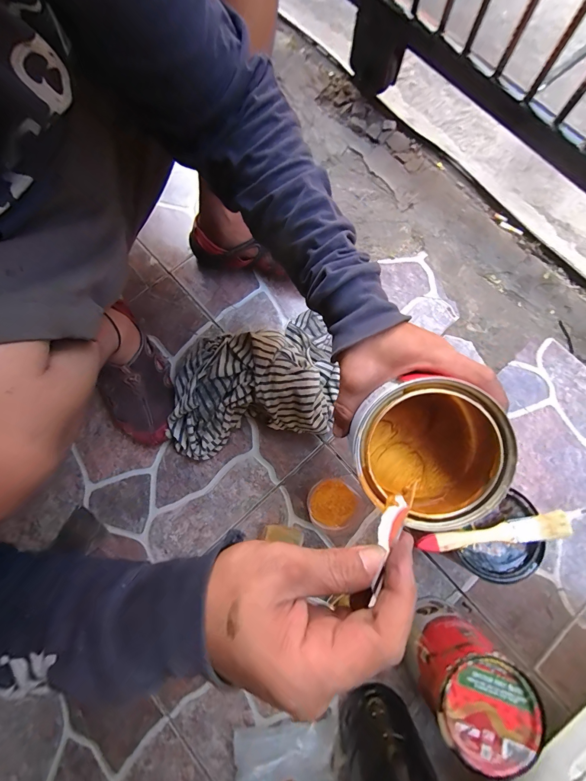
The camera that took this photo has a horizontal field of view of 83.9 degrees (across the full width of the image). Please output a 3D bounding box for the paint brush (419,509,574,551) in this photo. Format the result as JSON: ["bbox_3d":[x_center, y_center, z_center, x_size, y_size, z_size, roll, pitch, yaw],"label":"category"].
[{"bbox_3d":[0.214,0.151,0.342,0.149,0.010,0.024,-9,79,3],"label":"paint brush"}]

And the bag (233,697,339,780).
[{"bbox_3d":[-0.002,0.471,0.387,0.131,0.060,0.125,-3,78,0],"label":"bag"}]

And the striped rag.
[{"bbox_3d":[-0.062,-0.017,0.480,0.255,0.099,0.182,-13,78,-2],"label":"striped rag"}]

